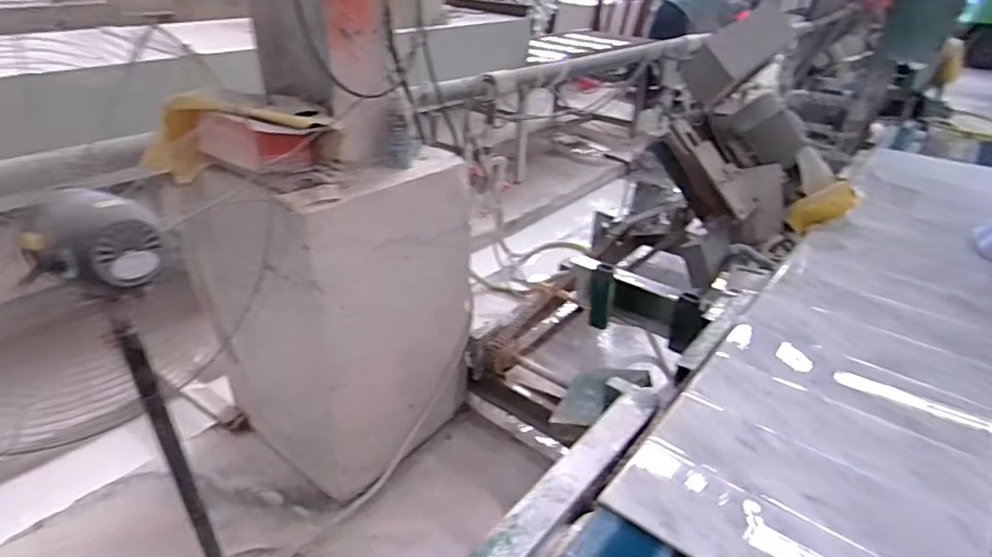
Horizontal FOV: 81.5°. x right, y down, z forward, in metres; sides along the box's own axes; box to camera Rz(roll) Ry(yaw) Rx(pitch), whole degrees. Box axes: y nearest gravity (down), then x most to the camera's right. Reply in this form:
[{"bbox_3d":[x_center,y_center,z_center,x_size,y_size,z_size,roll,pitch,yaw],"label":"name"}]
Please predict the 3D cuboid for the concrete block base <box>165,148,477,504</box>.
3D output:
[{"bbox_3d":[-0.422,0.090,1.665,0.446,0.878,0.577,23,37,31],"label":"concrete block base"}]

